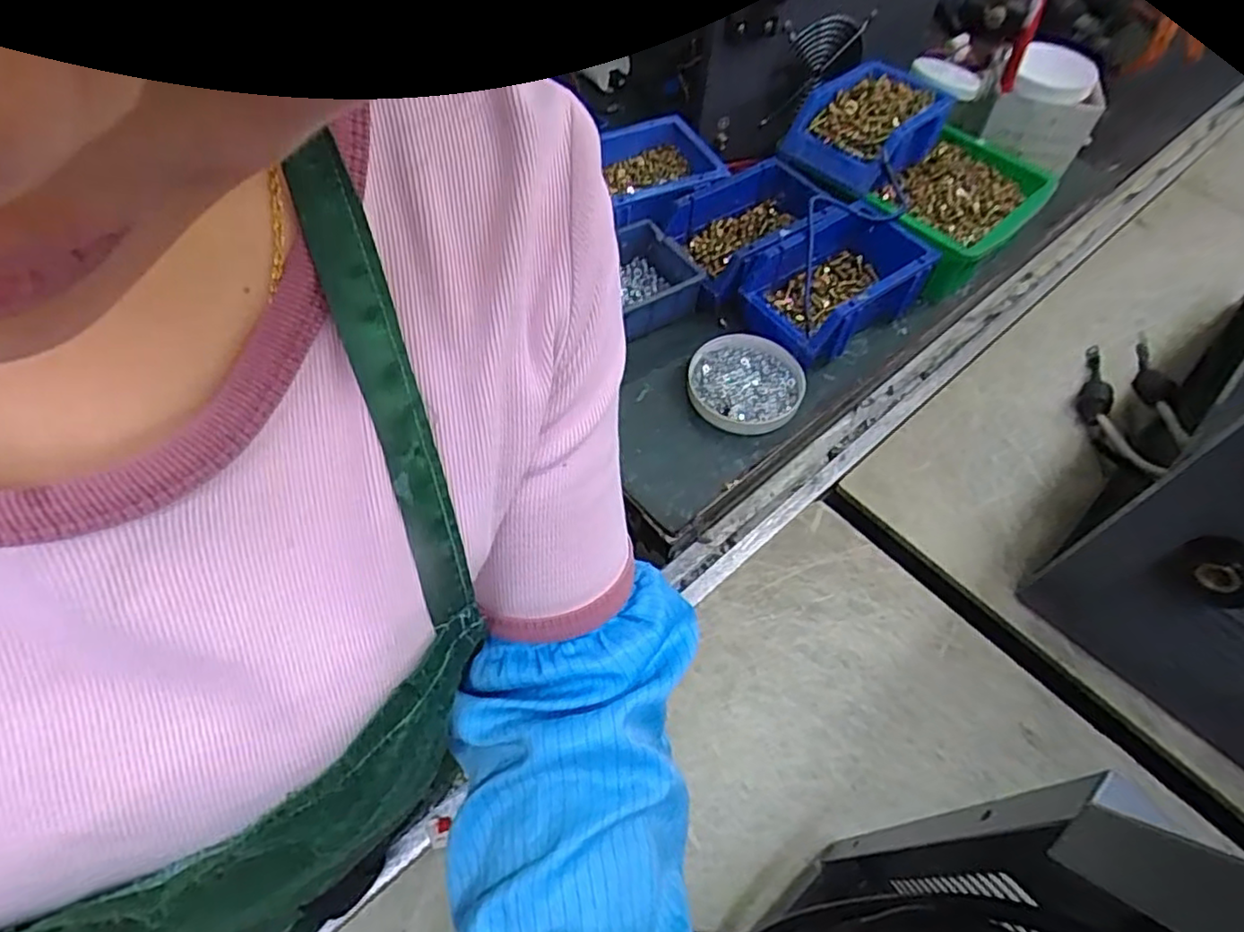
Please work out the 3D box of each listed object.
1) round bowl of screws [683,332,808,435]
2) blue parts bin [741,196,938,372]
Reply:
[{"bbox_3d":[0.112,-0.077,0.615,0.099,0.025,0.099,1,57,-2],"label":"round bowl of screws"},{"bbox_3d":[0.200,-0.172,0.635,0.164,0.059,0.105,-28,62,-19],"label":"blue parts bin"}]

